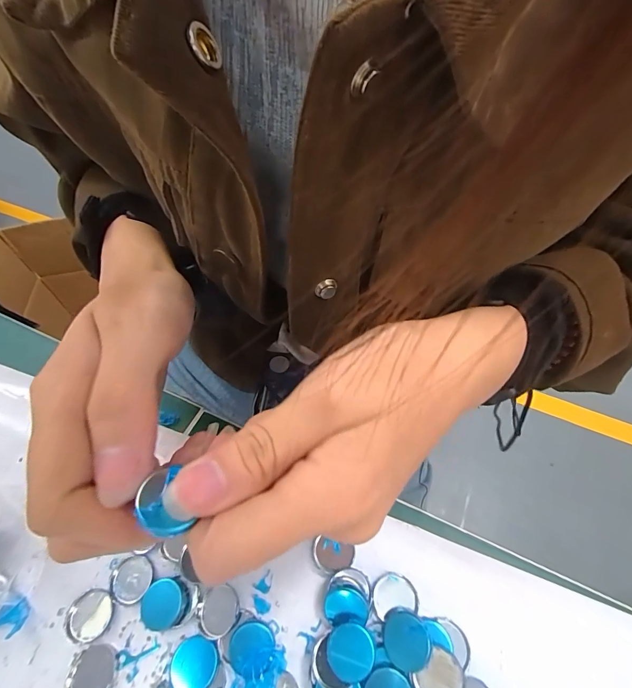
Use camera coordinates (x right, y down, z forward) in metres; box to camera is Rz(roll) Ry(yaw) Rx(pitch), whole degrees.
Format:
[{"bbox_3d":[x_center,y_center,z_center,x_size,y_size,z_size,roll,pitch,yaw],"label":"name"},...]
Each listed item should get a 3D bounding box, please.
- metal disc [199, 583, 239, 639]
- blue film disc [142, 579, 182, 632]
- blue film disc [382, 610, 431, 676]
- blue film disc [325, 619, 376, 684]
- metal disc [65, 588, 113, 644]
[{"bbox_3d":[-0.042,0.116,0.157,0.015,0.006,0.018,9,54,5],"label":"metal disc"},{"bbox_3d":[-0.067,0.113,0.157,0.017,0.006,0.018,1,54,-1],"label":"blue film disc"},{"bbox_3d":[0.036,0.118,0.142,0.018,0.004,0.018,-33,41,7],"label":"blue film disc"},{"bbox_3d":[0.014,0.121,0.142,0.018,0.004,0.018,-1,42,1],"label":"blue film disc"},{"bbox_3d":[-0.098,0.117,0.155,0.018,0.004,0.018,1,54,-1],"label":"metal disc"}]

